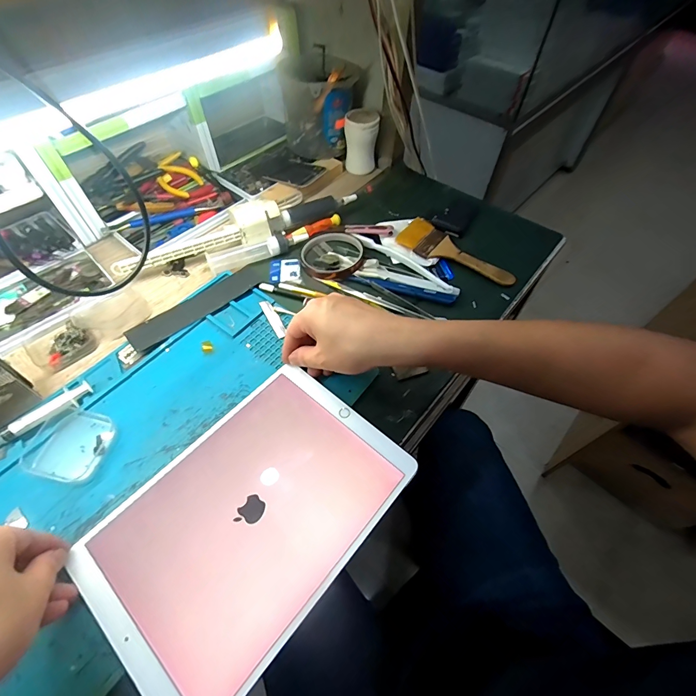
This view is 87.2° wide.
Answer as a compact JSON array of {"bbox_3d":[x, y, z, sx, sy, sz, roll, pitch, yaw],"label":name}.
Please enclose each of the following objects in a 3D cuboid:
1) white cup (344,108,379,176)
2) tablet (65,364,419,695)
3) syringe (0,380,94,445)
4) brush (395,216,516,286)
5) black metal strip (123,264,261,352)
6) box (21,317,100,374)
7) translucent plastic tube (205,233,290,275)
[{"bbox_3d":[0.021,-0.341,0.599,0.054,0.072,0.049,1,55,-1],"label":"white cup"},{"bbox_3d":[-0.080,0.137,0.312,0.168,0.012,0.245,37,62,20],"label":"tablet"},{"bbox_3d":[-0.296,0.064,0.352,0.092,0.009,0.022,-39,64,-24],"label":"syringe"},{"bbox_3d":[0.147,-0.127,0.497,0.160,0.012,0.064,37,62,22],"label":"brush"},{"bbox_3d":[-0.179,-0.053,0.442,0.169,0.006,0.035,-39,64,-24],"label":"black metal strip"},{"bbox_3d":[-0.325,-0.007,0.411,0.062,0.019,0.059,36,62,21],"label":"box"},{"bbox_3d":[-0.133,-0.130,0.489,0.107,0.020,0.030,-23,59,-16],"label":"translucent plastic tube"}]

